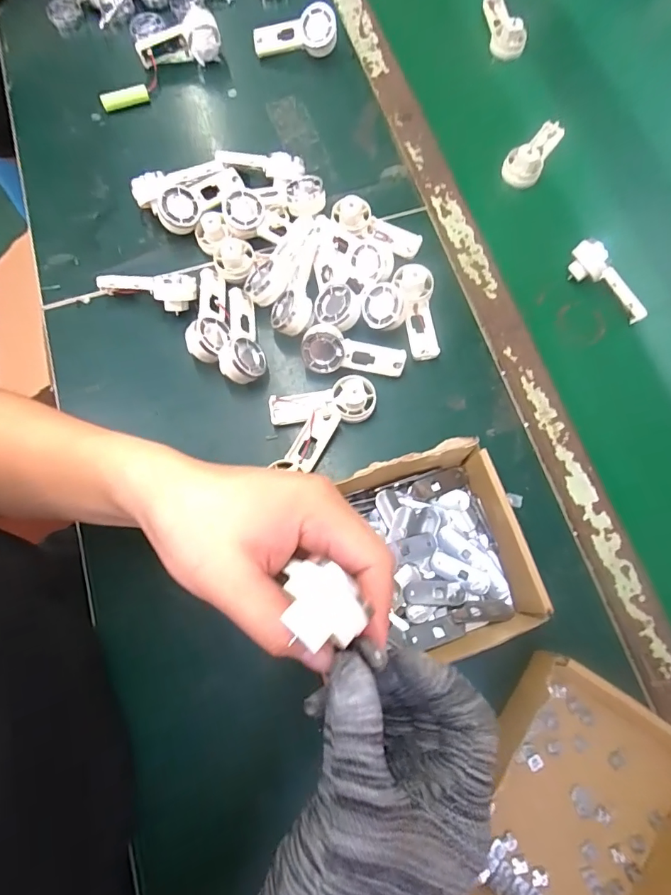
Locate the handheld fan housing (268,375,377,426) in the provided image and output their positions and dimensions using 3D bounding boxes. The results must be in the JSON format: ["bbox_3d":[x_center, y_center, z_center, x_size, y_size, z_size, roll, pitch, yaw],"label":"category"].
[{"bbox_3d":[-0.012,-0.042,0.397,0.093,0.027,0.040,-4,74,-2],"label":"handheld fan housing"}]

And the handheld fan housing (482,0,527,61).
[{"bbox_3d":[0.207,-0.521,0.549,0.038,0.035,0.095,1,74,-1],"label":"handheld fan housing"}]

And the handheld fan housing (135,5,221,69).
[{"bbox_3d":[-0.178,-0.461,0.511,0.093,0.047,0.026,-7,74,-3],"label":"handheld fan housing"}]

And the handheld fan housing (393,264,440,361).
[{"bbox_3d":[0.080,-0.128,0.428,0.033,0.021,0.091,-8,87,-3],"label":"handheld fan housing"}]

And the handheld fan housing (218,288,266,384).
[{"bbox_3d":[-0.091,-0.104,0.417,0.039,0.031,0.093,-13,75,-4],"label":"handheld fan housing"}]

